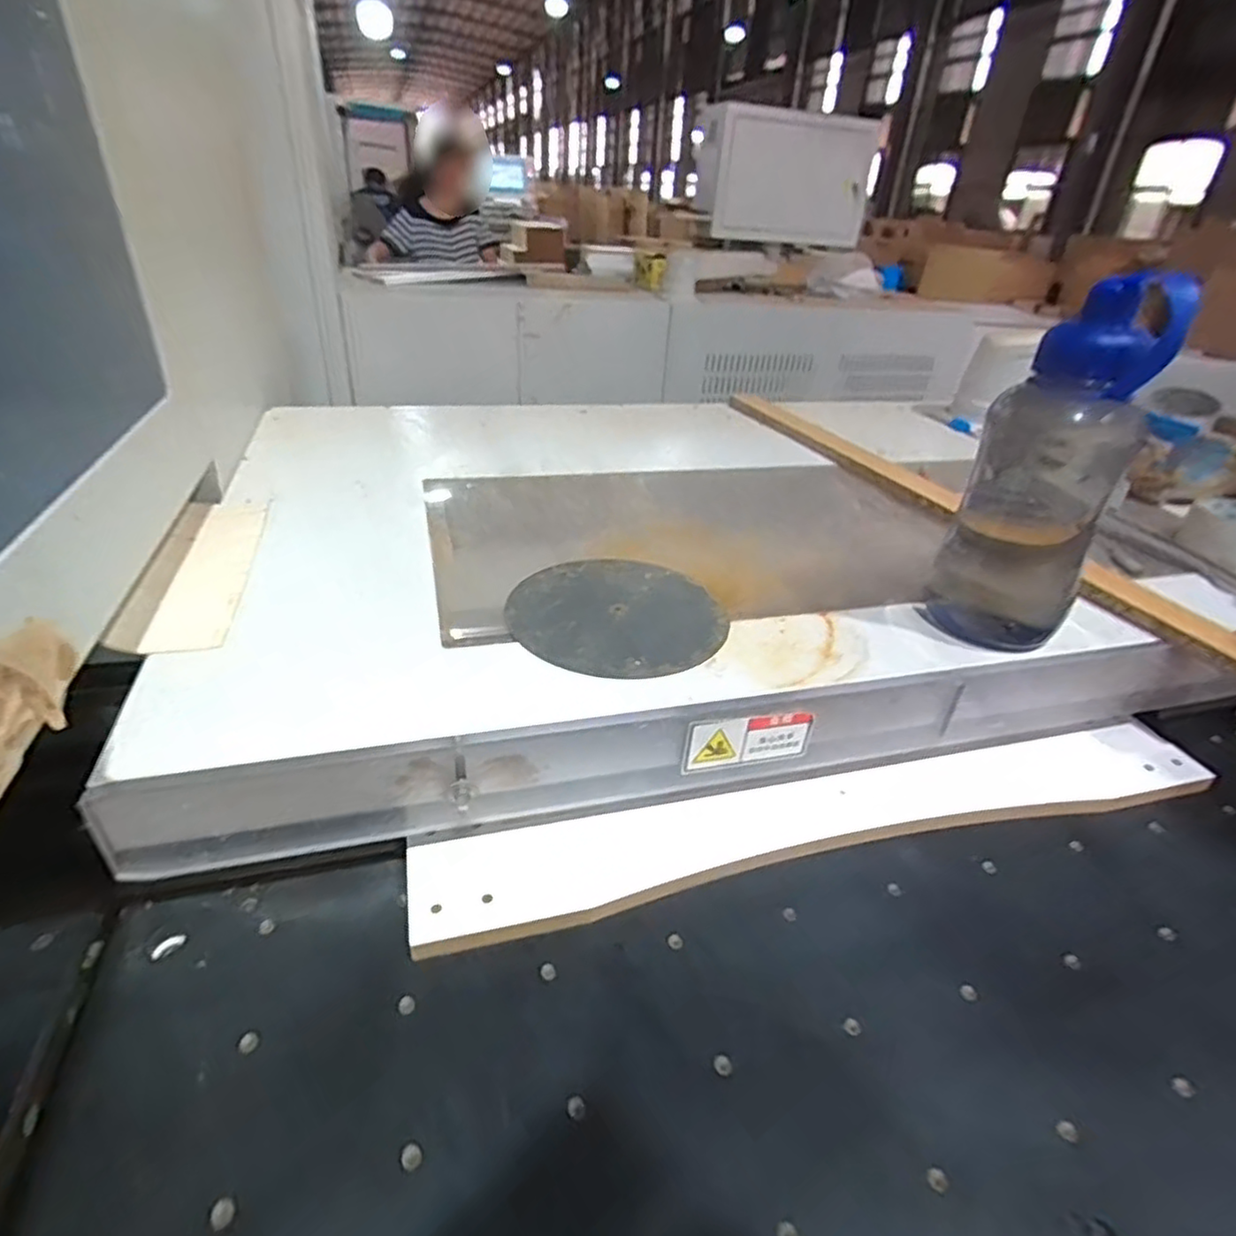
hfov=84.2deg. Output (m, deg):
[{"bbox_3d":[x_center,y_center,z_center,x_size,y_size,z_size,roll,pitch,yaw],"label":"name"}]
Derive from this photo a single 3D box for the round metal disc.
[{"bbox_3d":[-0.002,-0.006,0.573,0.173,0.005,0.172,2,34,-1],"label":"round metal disc"}]

